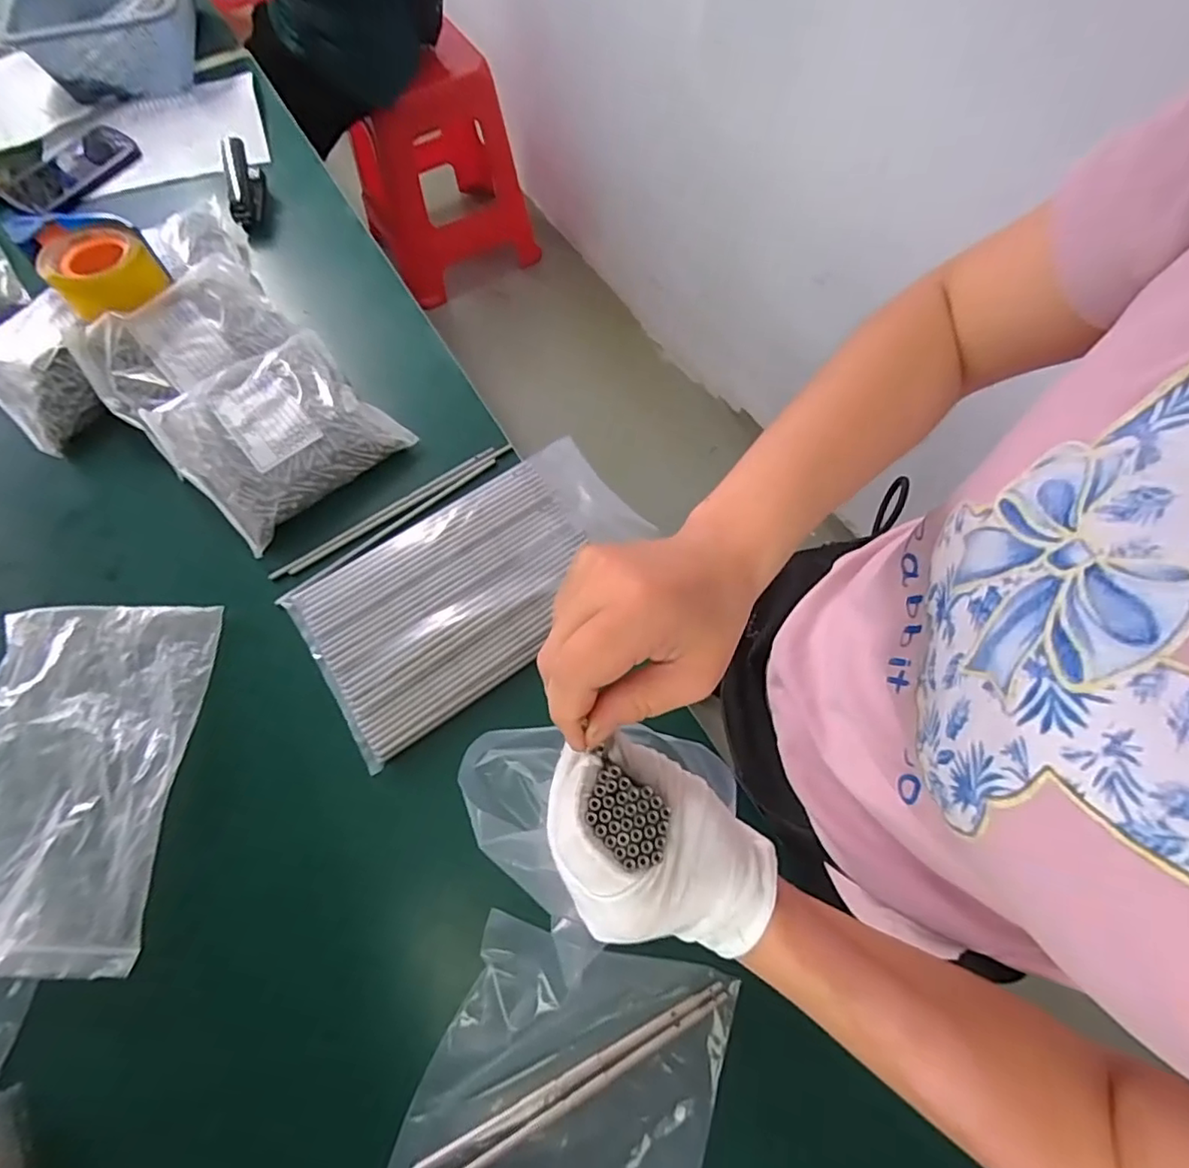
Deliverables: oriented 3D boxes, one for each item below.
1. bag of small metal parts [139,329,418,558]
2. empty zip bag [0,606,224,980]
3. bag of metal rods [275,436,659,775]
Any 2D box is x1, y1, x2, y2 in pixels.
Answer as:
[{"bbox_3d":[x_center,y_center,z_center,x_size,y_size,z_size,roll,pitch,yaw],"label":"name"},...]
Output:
[{"bbox_3d":[-0.322,-0.159,0.617,0.188,0.053,0.173,-42,73,-16],"label":"bag of small metal parts"},{"bbox_3d":[-0.449,0.158,0.513,0.182,0.027,0.293,1,67,1],"label":"empty zip bag"},{"bbox_3d":[-0.115,-0.006,0.574,0.322,0.023,0.190,-34,71,-13],"label":"bag of metal rods"}]

